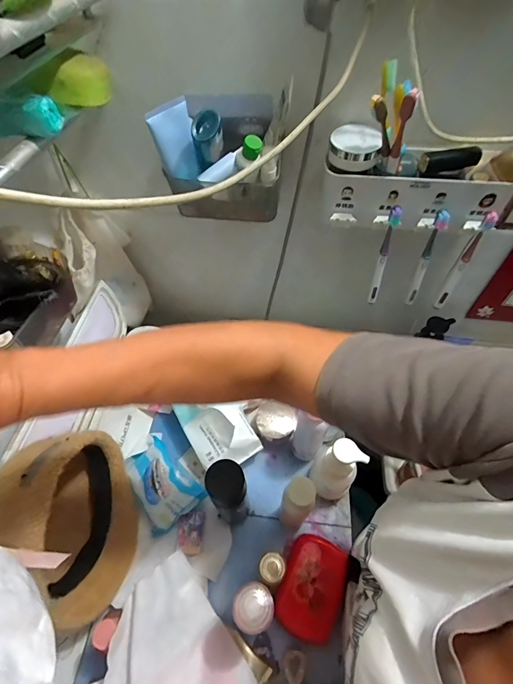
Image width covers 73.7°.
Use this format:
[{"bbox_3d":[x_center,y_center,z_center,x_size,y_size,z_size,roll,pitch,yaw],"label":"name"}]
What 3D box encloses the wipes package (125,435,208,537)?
[{"bbox_3d":[-0.169,0.234,0.584,0.093,0.057,0.146,-32,59,-19],"label":"wipes package"}]

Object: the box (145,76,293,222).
[{"bbox_3d":[-0.037,-0.269,0.500,0.170,0.145,0.115,8,54,9],"label":"box"}]

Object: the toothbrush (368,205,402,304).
[{"bbox_3d":[0.201,-0.133,0.547,0.019,0.180,0.023,19,57,16],"label":"toothbrush"}]

